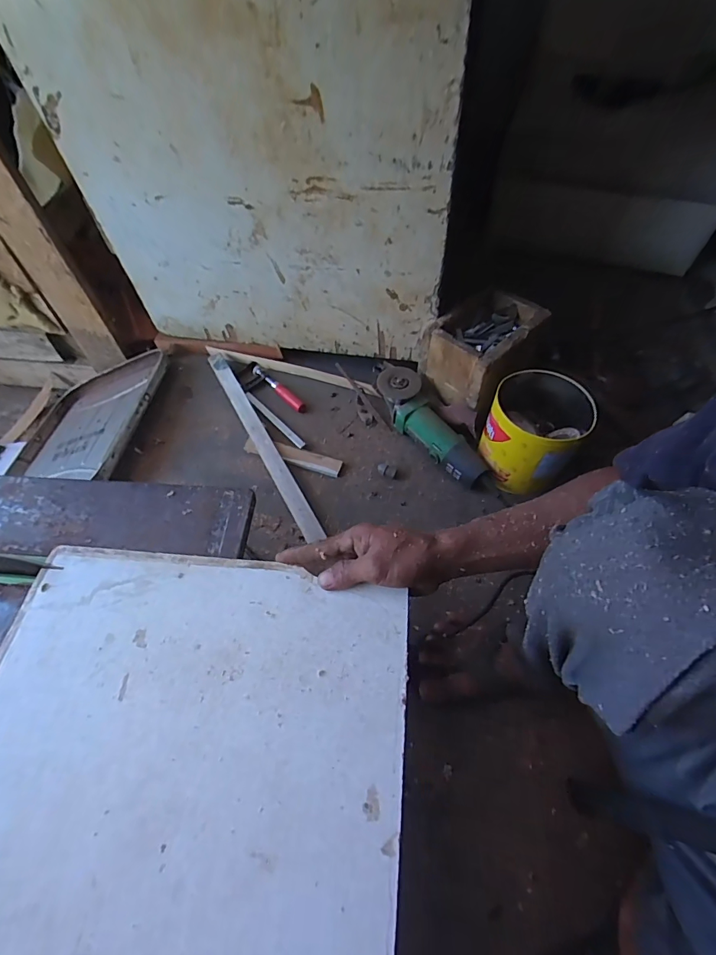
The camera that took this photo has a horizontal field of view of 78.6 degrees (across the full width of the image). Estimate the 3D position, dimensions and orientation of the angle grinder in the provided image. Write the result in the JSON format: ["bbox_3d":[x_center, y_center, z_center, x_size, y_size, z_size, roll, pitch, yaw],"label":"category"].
[{"bbox_3d":[0.130,-0.094,0.812,0.078,0.088,0.295,-28,61,-17],"label":"angle grinder"}]

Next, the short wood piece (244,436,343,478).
[{"bbox_3d":[-0.123,-0.042,0.823,0.191,0.017,0.037,14,58,9],"label":"short wood piece"}]

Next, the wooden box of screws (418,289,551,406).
[{"bbox_3d":[0.233,-0.250,0.831,0.153,0.108,0.202,38,65,22],"label":"wooden box of screws"}]

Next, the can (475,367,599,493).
[{"bbox_3d":[0.300,-0.076,0.748,0.156,0.139,0.152,0,57,0],"label":"can"}]

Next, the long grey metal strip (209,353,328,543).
[{"bbox_3d":[-0.187,-0.081,0.833,0.033,0.012,0.481,-29,65,-10],"label":"long grey metal strip"}]

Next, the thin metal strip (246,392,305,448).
[{"bbox_3d":[-0.165,-0.115,0.865,0.018,0.005,0.175,-38,69,-24],"label":"thin metal strip"}]

